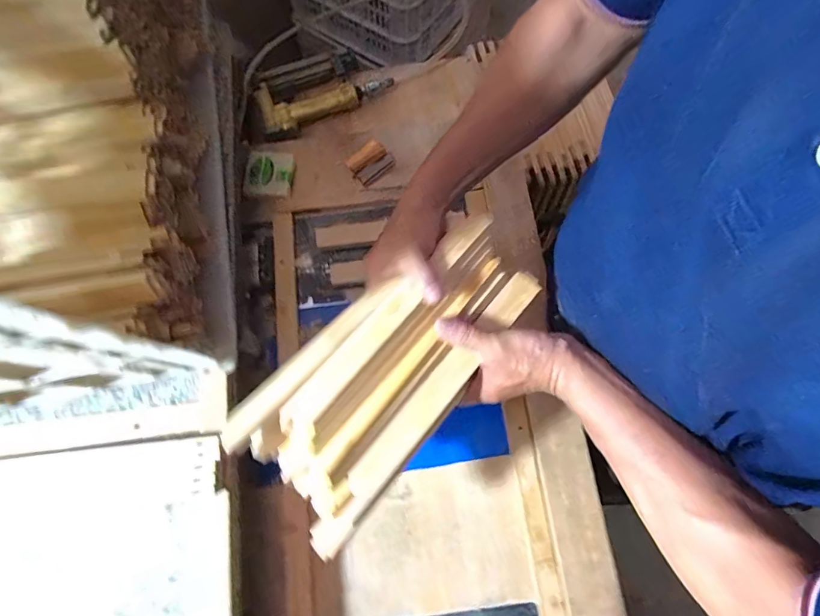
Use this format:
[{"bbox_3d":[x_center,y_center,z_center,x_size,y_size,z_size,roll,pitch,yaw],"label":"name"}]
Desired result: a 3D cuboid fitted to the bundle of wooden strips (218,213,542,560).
[{"bbox_3d":[-0.016,0.051,0.398,0.136,0.061,0.299,42,80,12],"label":"bundle of wooden strips"}]

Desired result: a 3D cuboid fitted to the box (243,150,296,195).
[{"bbox_3d":[-0.218,-0.211,0.680,0.074,0.017,0.074,1,74,1],"label":"box"}]

